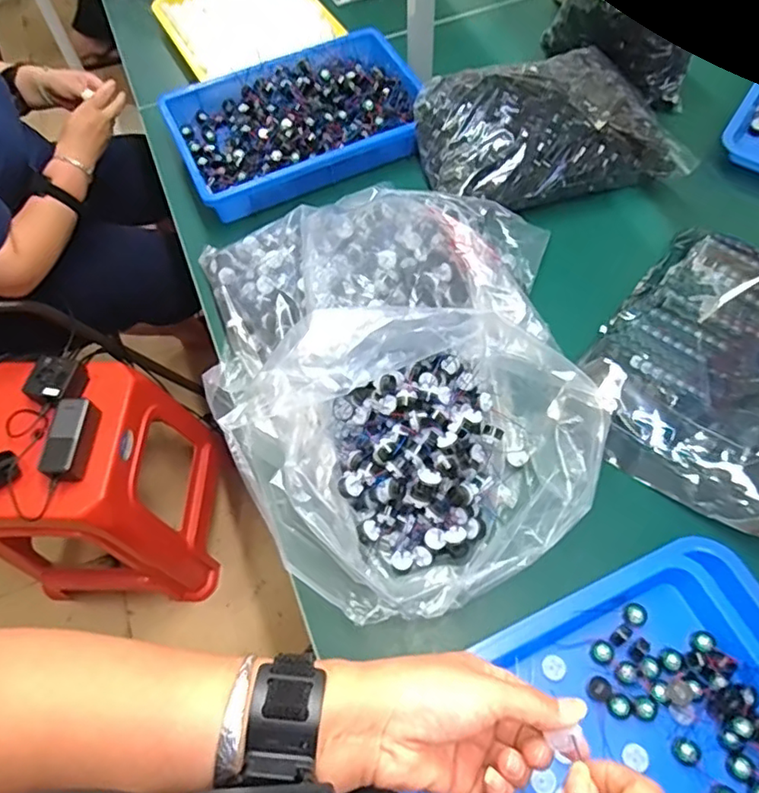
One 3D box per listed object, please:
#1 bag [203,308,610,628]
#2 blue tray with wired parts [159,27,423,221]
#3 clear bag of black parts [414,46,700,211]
[{"bbox_3d":[0.066,0.045,0.566,0.371,0.170,0.253,-23,64,-9],"label":"bag"},{"bbox_3d":[-0.121,-0.426,0.883,0.376,0.059,0.263,-24,65,-9],"label":"blue tray with wired parts"},{"bbox_3d":[0.235,-0.376,0.823,0.350,0.103,0.208,-13,63,-4],"label":"clear bag of black parts"}]

